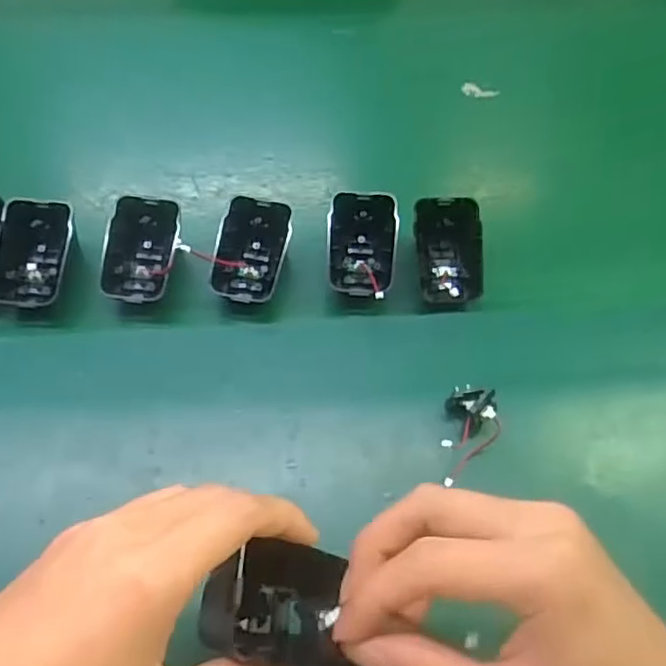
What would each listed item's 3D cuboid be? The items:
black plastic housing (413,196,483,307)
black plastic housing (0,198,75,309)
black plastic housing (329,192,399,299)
[{"bbox_3d":[0.076,-0.054,0.431,0.043,0.022,0.070,-3,96,5],"label":"black plastic housing"},{"bbox_3d":[-0.190,-0.045,0.417,0.047,0.049,0.064,4,57,3],"label":"black plastic housing"},{"bbox_3d":[0.019,-0.058,0.429,0.044,0.018,0.069,4,85,4],"label":"black plastic housing"}]

